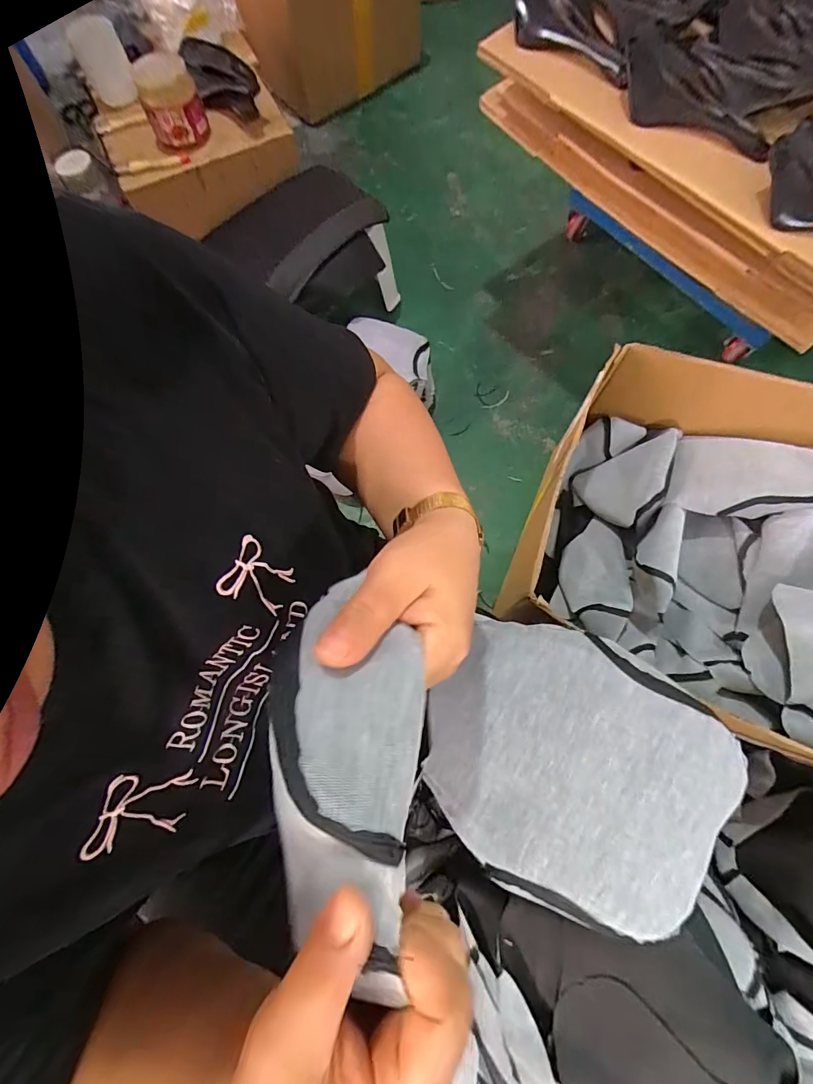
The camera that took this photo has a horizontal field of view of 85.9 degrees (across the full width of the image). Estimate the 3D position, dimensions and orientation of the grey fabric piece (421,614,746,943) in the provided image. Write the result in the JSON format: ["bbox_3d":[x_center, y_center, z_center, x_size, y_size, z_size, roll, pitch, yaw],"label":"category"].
[{"bbox_3d":[0.125,0.171,0.345,0.209,0.057,0.192,15,74,6],"label":"grey fabric piece"}]

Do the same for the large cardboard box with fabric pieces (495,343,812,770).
[{"bbox_3d":[0.586,0.064,0.628,0.803,0.303,0.453,24,75,9],"label":"large cardboard box with fabric pieces"}]

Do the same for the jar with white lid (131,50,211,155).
[{"bbox_3d":[-0.436,-0.811,0.813,0.101,0.117,0.089,-26,74,-6],"label":"jar with white lid"}]

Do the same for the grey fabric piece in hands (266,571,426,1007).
[{"bbox_3d":[-0.021,0.092,0.177,0.060,0.032,0.151,-7,73,-1],"label":"grey fabric piece in hands"}]

